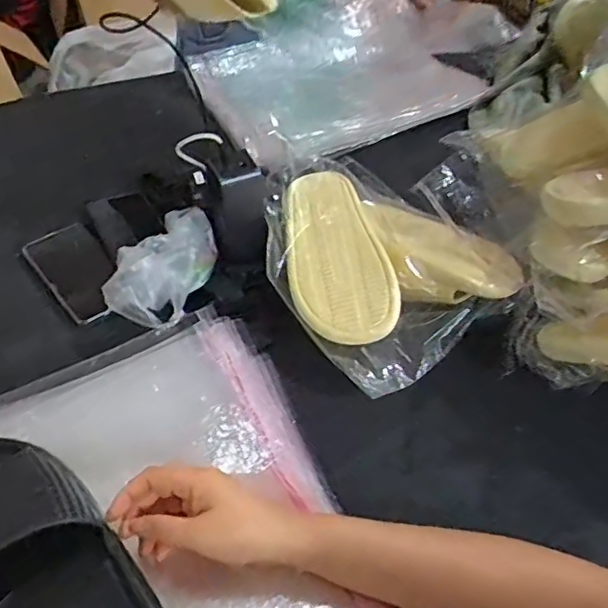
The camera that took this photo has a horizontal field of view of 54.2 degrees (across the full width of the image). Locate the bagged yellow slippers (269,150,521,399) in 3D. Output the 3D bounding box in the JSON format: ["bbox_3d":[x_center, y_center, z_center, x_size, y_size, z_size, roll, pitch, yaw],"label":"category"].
[{"bbox_3d":[0.072,-0.048,0.650,0.215,0.073,0.313,-20,51,-17],"label":"bagged yellow slippers"}]

